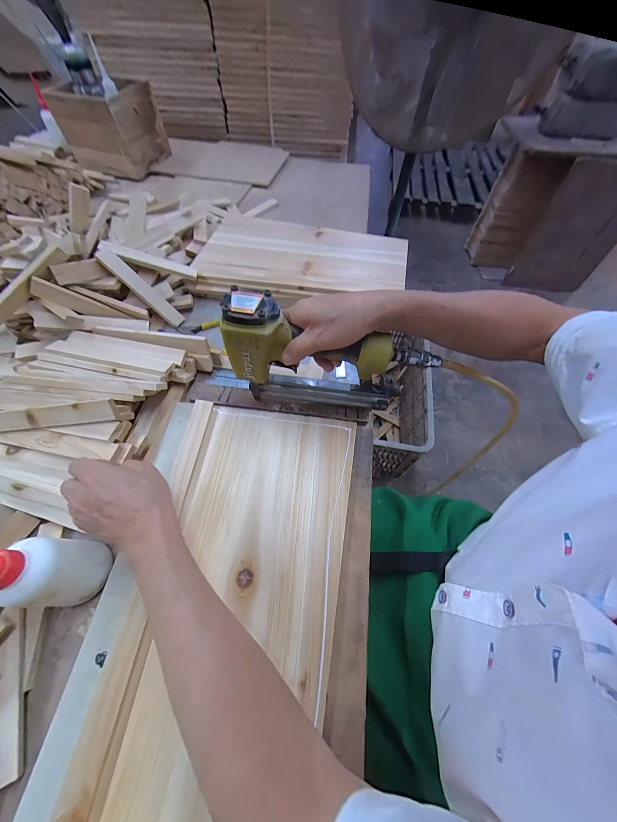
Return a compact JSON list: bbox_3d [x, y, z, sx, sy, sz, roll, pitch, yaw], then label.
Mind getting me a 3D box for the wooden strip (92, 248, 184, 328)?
[{"bbox_3d":[-0.297,-0.219,0.499,0.011,0.156,0.029,-9,48,43],"label":"wooden strip"}]

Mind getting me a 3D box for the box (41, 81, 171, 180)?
[{"bbox_3d":[-0.591,-0.865,0.848,0.217,0.185,0.201,13,60,6],"label":"box"}]

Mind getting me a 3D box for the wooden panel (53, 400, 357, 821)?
[{"bbox_3d":[-0.079,0.186,0.314,0.228,0.017,0.430,8,59,3],"label":"wooden panel"}]

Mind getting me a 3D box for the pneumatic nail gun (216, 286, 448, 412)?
[{"bbox_3d":[0.027,-0.066,0.350,0.235,0.152,0.049,3,59,0],"label":"pneumatic nail gun"}]

